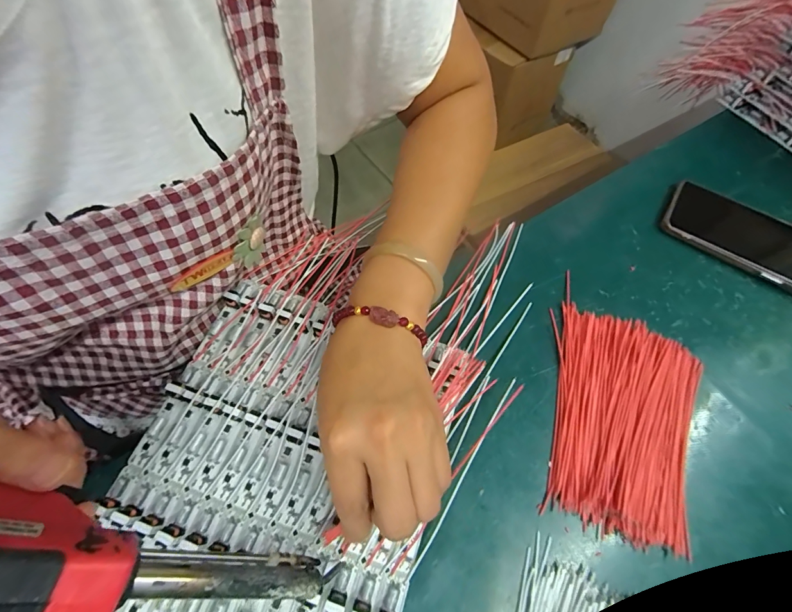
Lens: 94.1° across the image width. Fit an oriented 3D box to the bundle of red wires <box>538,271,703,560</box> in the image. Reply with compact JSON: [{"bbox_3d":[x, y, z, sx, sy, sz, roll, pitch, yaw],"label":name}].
[{"bbox_3d":[0.160,0.077,0.268,0.111,0.011,0.158,24,65,9],"label":"bundle of red wires"}]

